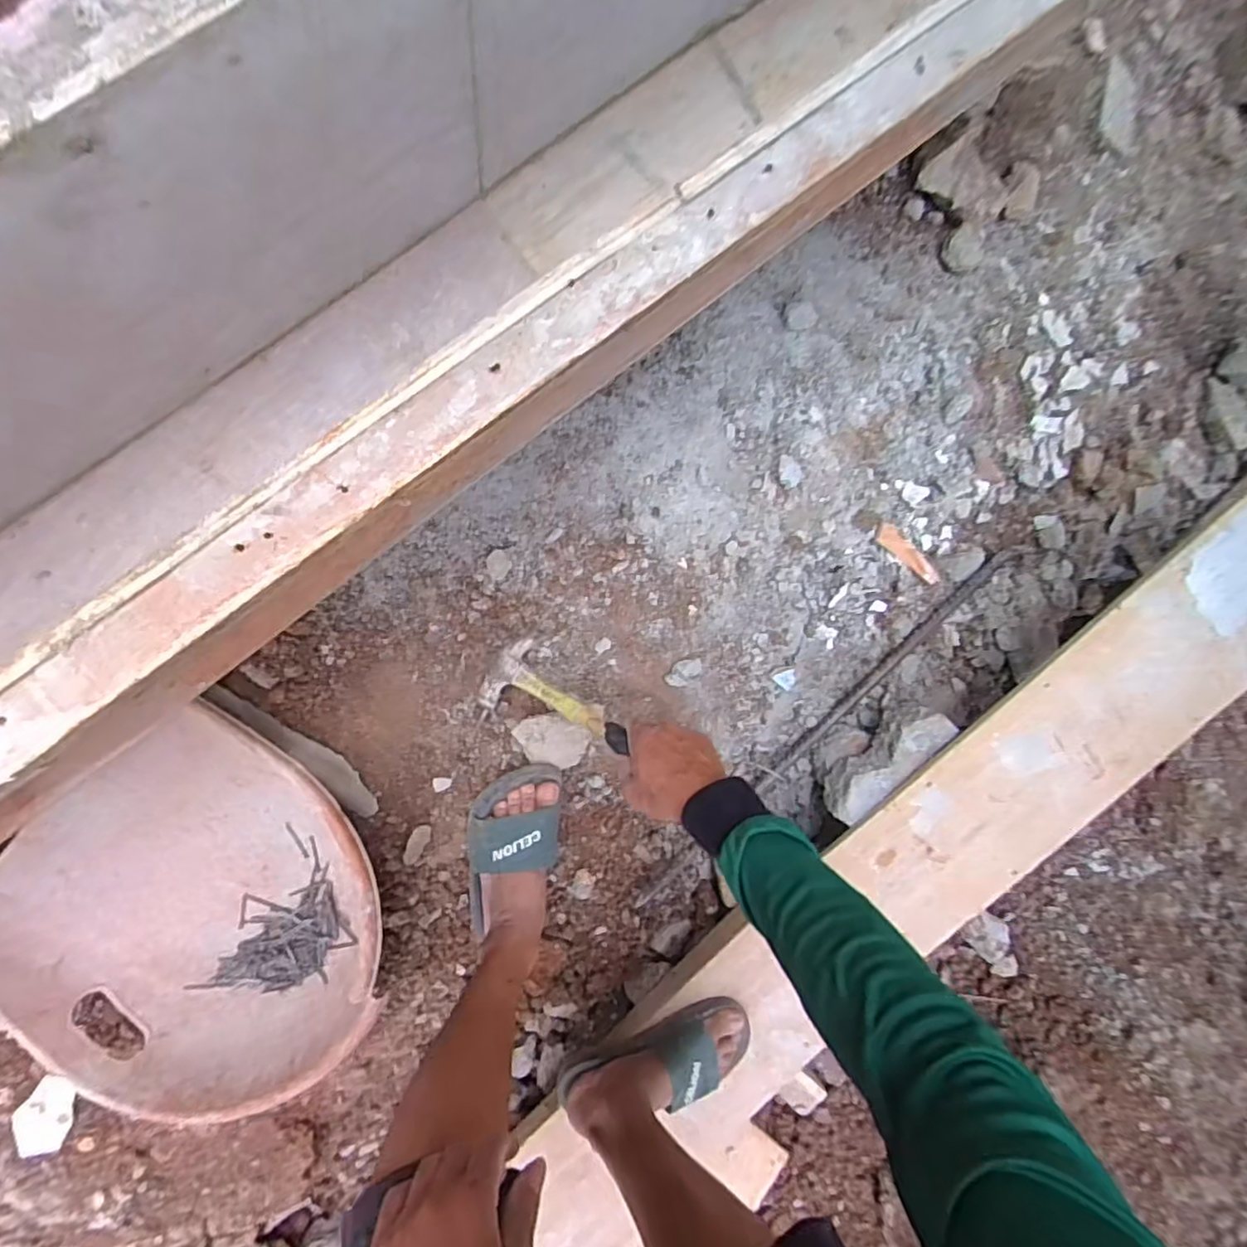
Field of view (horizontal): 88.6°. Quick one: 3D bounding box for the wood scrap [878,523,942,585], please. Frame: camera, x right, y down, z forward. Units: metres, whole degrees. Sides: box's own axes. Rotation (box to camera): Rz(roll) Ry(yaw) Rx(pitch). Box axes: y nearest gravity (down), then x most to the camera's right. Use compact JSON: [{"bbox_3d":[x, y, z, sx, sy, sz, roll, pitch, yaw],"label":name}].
[{"bbox_3d":[0.421,-0.099,0.938,0.133,0.010,0.030,34,90,-19],"label":"wood scrap"}]

